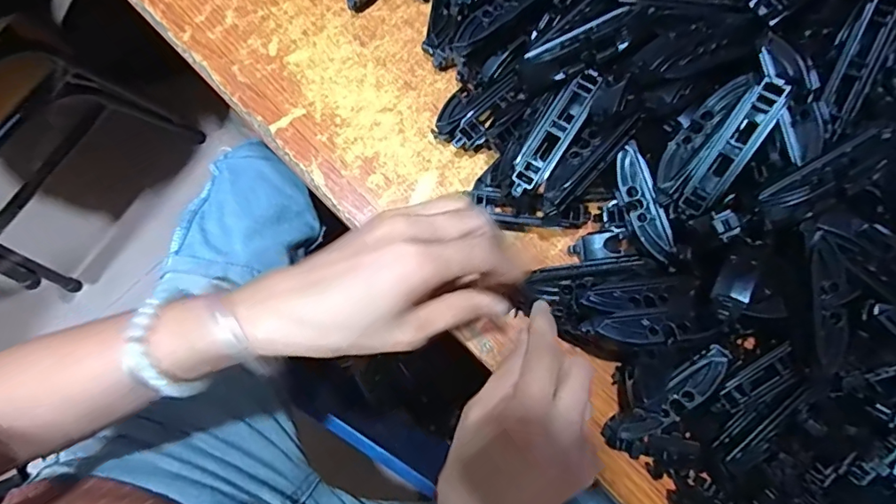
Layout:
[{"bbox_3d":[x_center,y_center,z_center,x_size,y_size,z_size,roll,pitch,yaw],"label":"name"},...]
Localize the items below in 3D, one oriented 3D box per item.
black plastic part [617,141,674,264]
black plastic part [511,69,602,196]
[{"bbox_3d":[0.113,-0.028,0.290,0.019,0.010,0.070,-12,80,-3],"label":"black plastic part"},{"bbox_3d":[0.060,-0.067,0.278,0.020,0.009,0.077,33,94,5],"label":"black plastic part"}]

